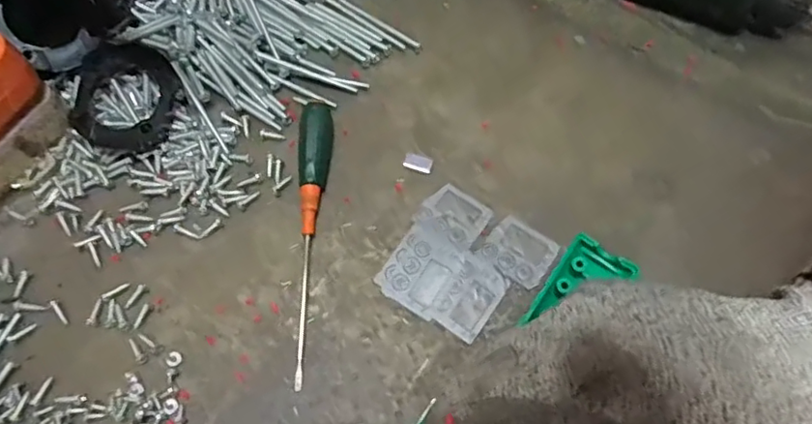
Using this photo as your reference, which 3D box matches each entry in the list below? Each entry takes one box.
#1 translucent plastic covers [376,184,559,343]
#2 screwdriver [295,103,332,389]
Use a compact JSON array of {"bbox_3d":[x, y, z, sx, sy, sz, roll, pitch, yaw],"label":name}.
[{"bbox_3d":[0.031,0.026,0.294,0.071,0.004,0.069,29,71,9],"label":"translucent plastic covers"},{"bbox_3d":[-0.050,0.011,0.291,0.015,0.016,0.145,2,69,-2],"label":"screwdriver"}]

